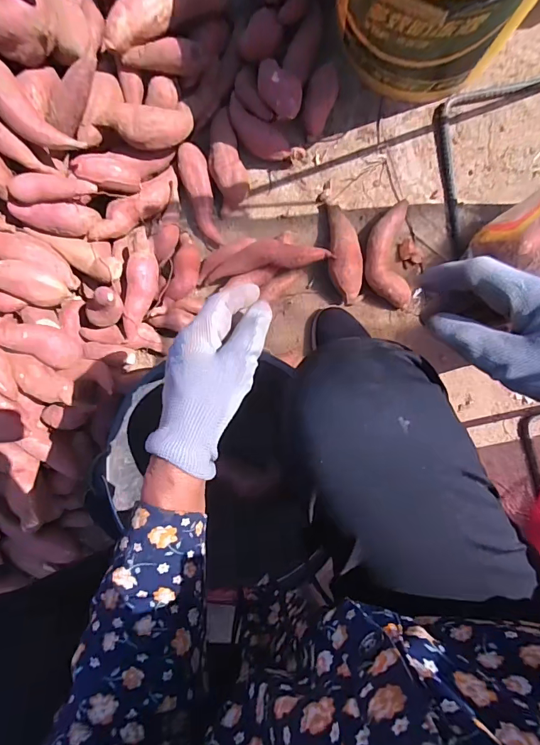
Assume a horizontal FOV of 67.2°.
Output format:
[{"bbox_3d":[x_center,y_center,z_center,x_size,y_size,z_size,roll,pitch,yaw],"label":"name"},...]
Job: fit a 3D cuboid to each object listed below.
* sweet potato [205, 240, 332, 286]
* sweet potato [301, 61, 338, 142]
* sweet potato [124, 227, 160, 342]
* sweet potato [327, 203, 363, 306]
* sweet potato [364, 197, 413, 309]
[{"bbox_3d":[-0.006,-0.179,0.632,0.203,0.043,0.046,-9,95,0],"label":"sweet potato"},{"bbox_3d":[0.076,-0.422,0.637,0.045,0.035,0.101,15,116,-2],"label":"sweet potato"},{"bbox_3d":[-0.197,-0.134,0.631,0.044,0.053,0.162,5,94,-1],"label":"sweet potato"},{"bbox_3d":[0.117,-0.189,0.641,0.051,0.043,0.157,-4,95,0],"label":"sweet potato"},{"bbox_3d":[0.186,-0.194,0.655,0.072,0.041,0.150,-4,95,0],"label":"sweet potato"}]

